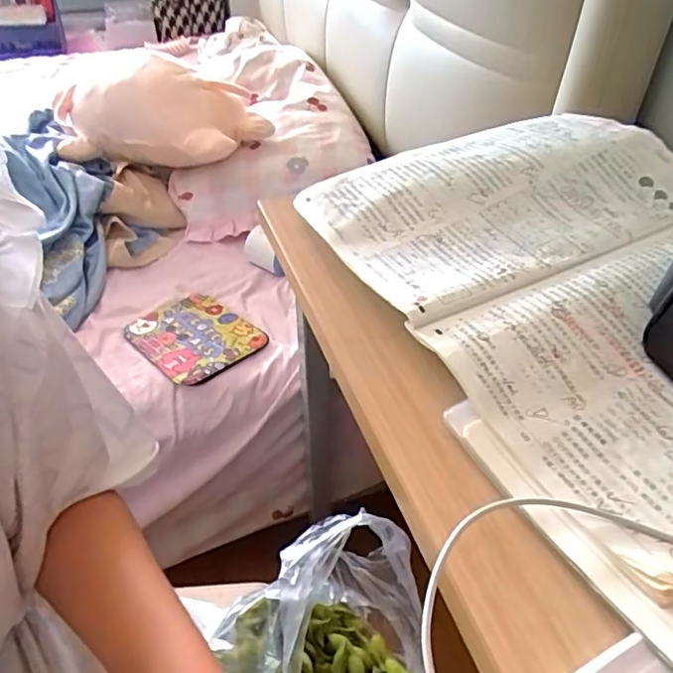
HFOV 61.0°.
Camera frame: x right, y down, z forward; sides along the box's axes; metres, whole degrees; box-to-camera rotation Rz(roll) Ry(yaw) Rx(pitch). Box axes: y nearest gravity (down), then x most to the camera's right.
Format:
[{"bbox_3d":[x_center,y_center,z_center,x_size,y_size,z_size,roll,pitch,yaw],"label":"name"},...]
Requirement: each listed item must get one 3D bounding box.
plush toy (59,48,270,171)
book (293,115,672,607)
[{"bbox_3d":[-0.317,-0.386,0.981,0.390,0.154,0.120,16,45,16],"label":"plush toy"},{"bbox_3d":[0.178,-0.052,0.408,0.280,0.020,0.377,-22,51,-16],"label":"book"}]

